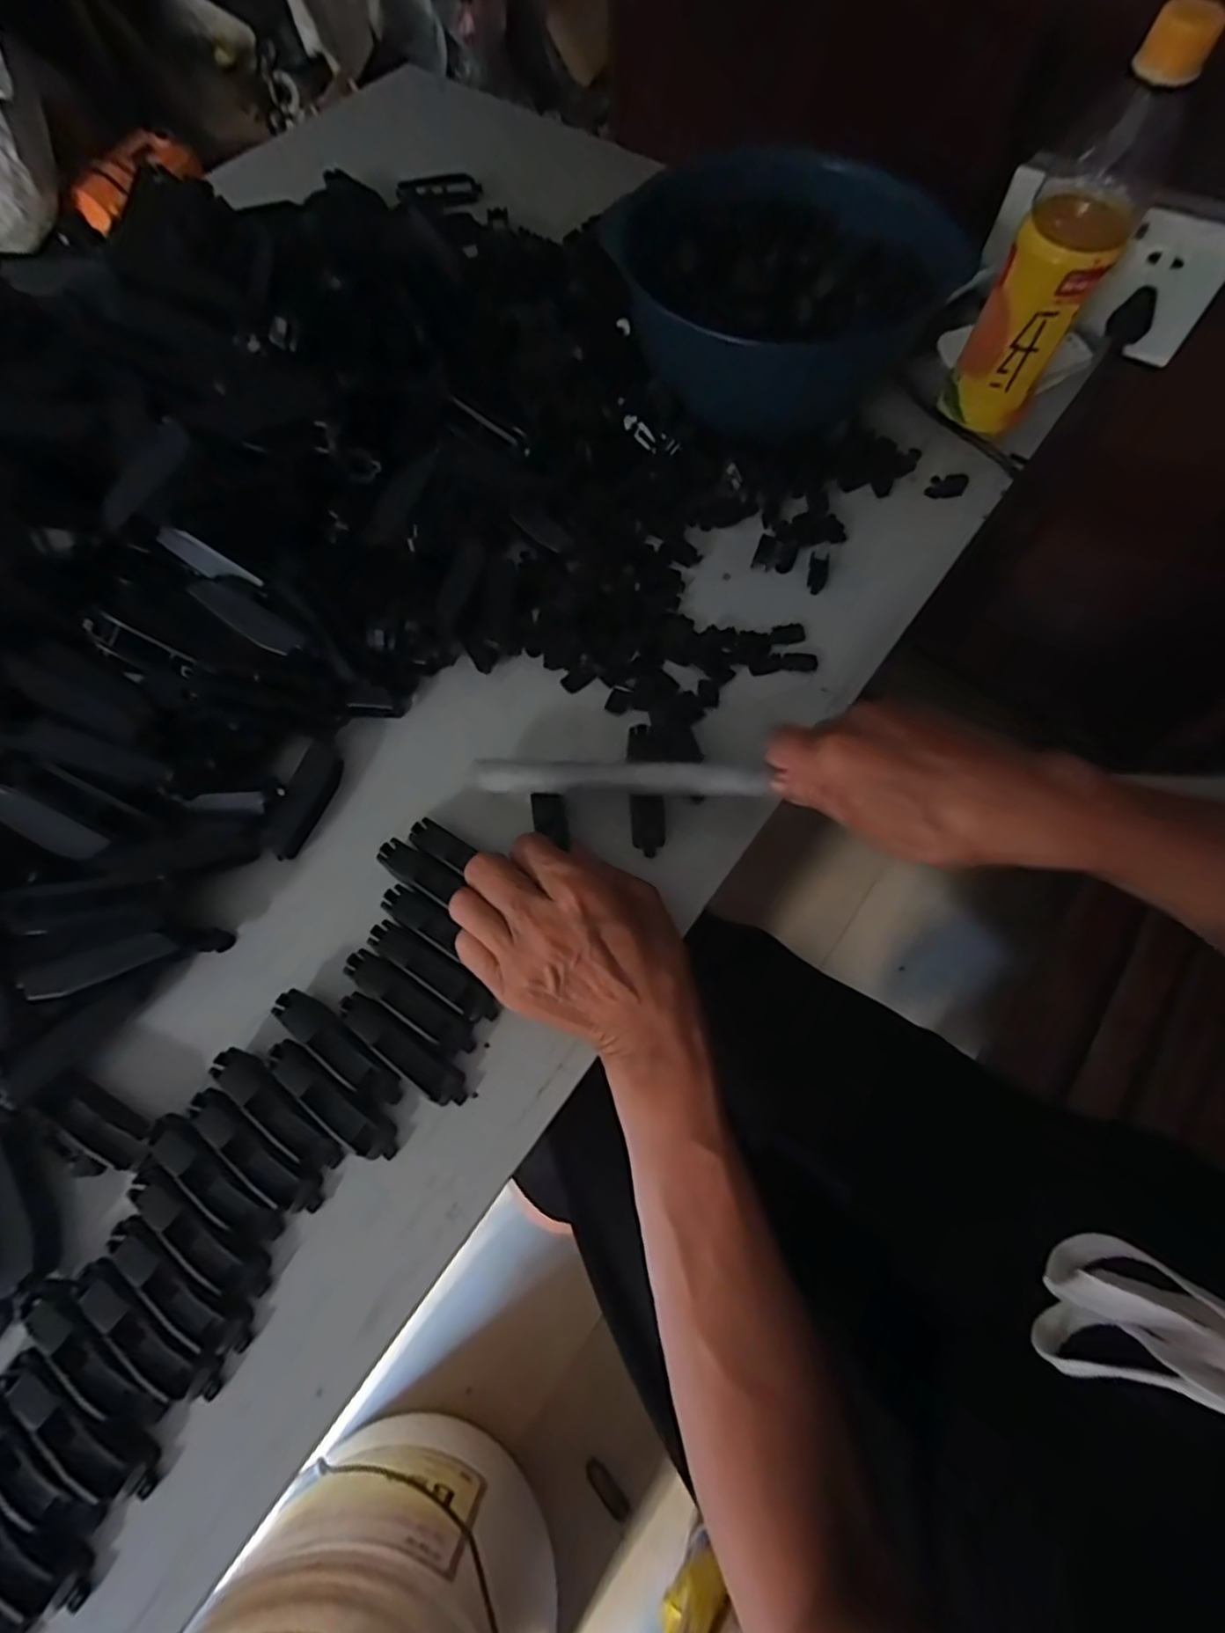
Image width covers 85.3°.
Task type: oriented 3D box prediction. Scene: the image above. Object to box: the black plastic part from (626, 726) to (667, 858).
[{"bbox_3d":[0.018,-0.016,0.380,0.018,0.010,0.076,-3,69,-3],"label":"black plastic part"}]

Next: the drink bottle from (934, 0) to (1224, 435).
[{"bbox_3d":[0.270,-0.338,0.403,0.054,0.202,0.059,27,70,9],"label":"drink bottle"}]

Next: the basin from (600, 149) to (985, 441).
[{"bbox_3d":[0.112,-0.362,0.466,0.176,0.091,0.219,35,71,14],"label":"basin"}]

